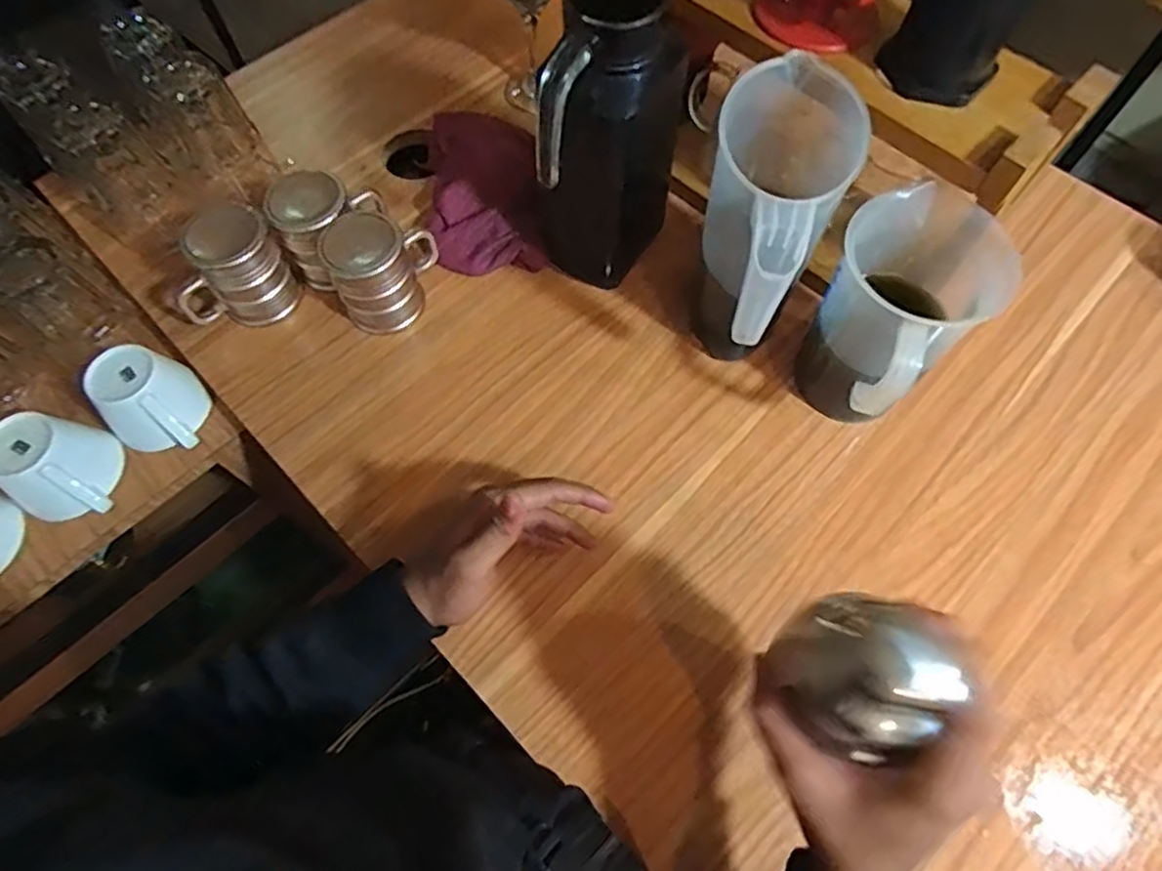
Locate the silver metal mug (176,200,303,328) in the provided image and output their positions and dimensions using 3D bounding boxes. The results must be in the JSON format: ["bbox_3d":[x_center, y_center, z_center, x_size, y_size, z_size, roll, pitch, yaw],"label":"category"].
[{"bbox_3d":[-0.315,-0.142,0.591,0.075,0.100,0.084,13,65,6],"label":"silver metal mug"}]

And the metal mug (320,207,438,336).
[{"bbox_3d":[-0.188,-0.155,0.603,0.077,0.094,0.091,11,65,5],"label":"metal mug"}]

